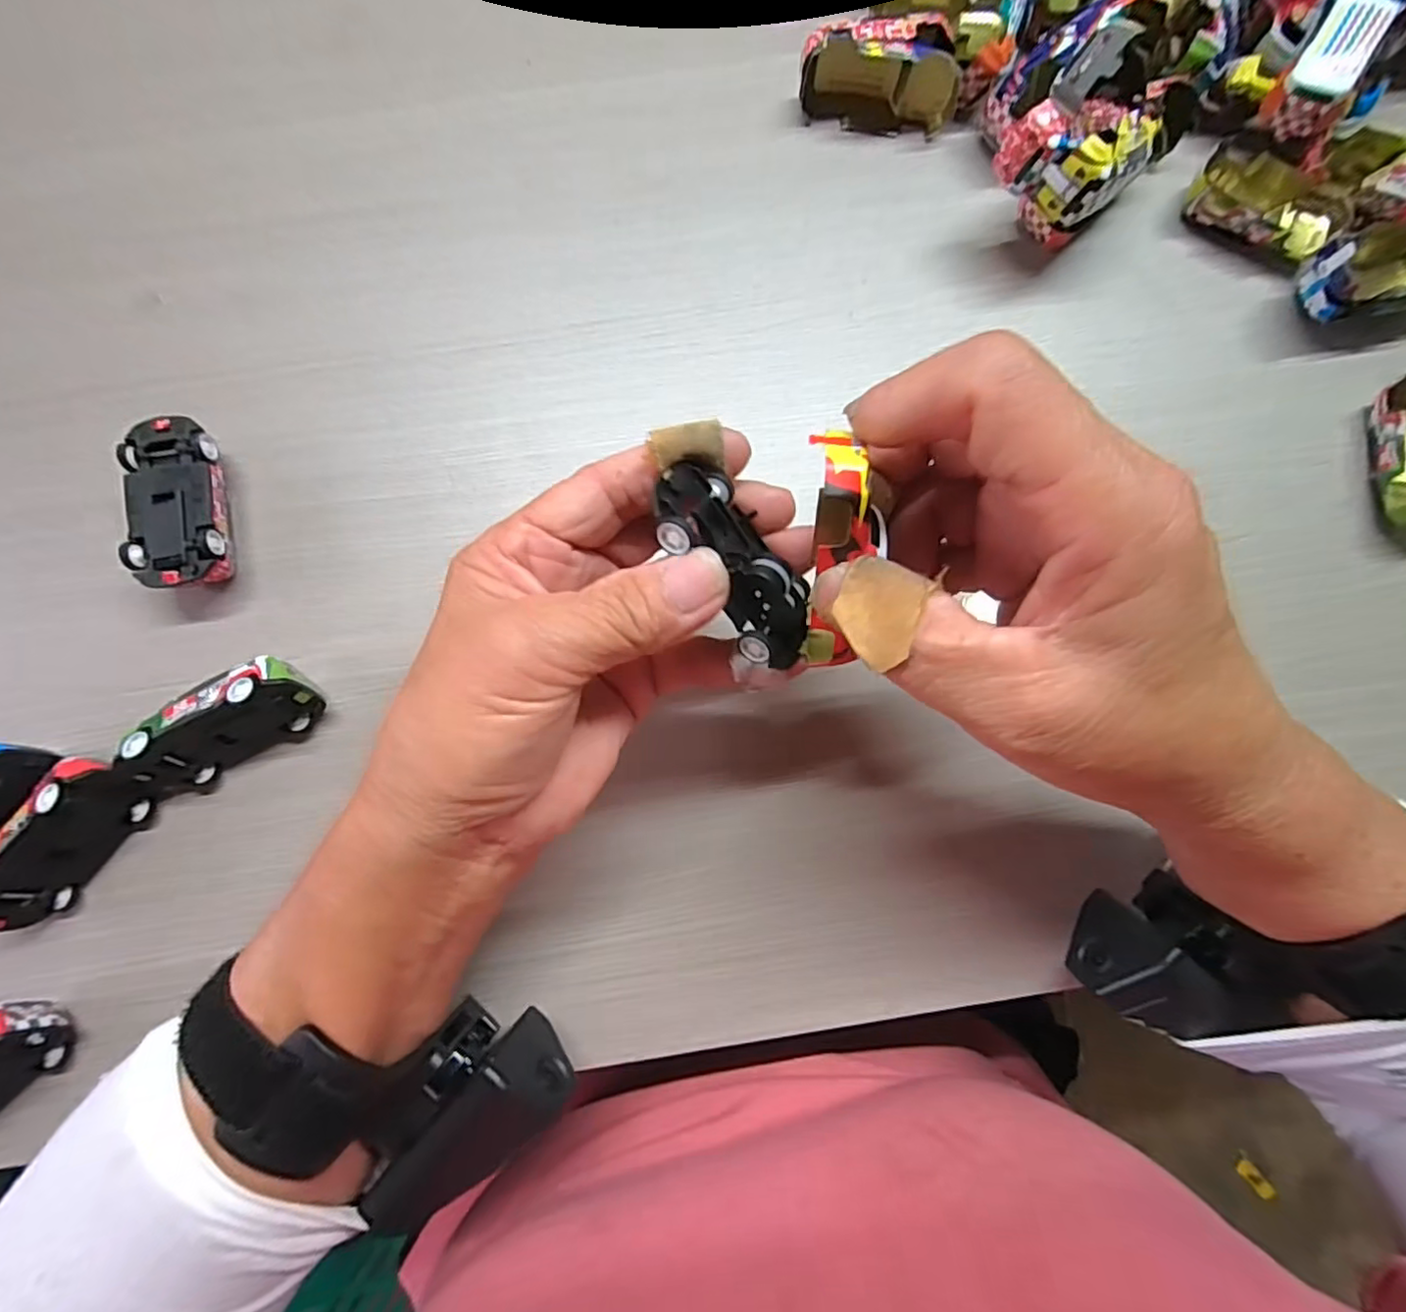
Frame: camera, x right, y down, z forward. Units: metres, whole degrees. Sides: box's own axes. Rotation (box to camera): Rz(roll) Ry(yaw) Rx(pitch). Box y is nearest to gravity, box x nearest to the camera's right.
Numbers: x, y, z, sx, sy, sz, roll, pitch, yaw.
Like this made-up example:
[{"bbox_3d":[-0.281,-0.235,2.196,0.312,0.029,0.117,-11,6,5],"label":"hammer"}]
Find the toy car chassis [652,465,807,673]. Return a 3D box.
[{"bbox_3d":[0.010,-0.024,0.175,0.024,0.020,0.061,-36,104,-6],"label":"toy car chassis"}]

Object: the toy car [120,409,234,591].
[{"bbox_3d":[-0.197,-0.056,0.239,0.031,0.021,0.065,-10,83,-3],"label":"toy car"}]

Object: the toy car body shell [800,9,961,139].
[{"bbox_3d":[0.077,-0.252,0.269,0.068,0.027,0.025,3,82,-1],"label":"toy car body shell"}]

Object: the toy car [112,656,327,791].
[{"bbox_3d":[-0.173,0.023,0.225,0.064,0.033,0.020,-28,55,-4],"label":"toy car"}]

